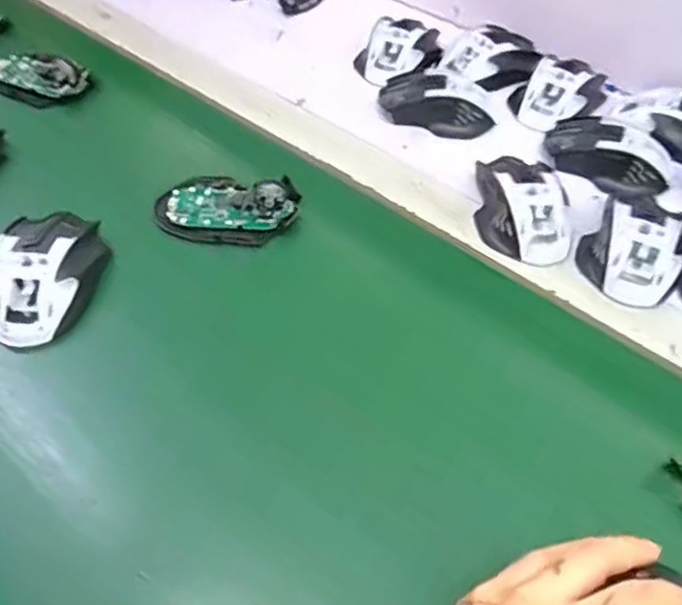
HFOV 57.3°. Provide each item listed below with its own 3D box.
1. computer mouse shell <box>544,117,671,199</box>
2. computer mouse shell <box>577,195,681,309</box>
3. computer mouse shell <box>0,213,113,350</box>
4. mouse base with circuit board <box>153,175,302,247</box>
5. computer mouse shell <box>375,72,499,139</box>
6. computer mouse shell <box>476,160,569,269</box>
[{"bbox_3d":[0.234,-0.132,0.547,0.107,0.029,0.063,33,59,22],"label":"computer mouse shell"},{"bbox_3d":[0.223,-0.043,0.470,0.069,0.032,0.098,28,58,20],"label":"computer mouse shell"},{"bbox_3d":[-0.210,-0.024,0.448,0.064,0.034,0.107,-1,53,-1],"label":"computer mouse shell"},{"bbox_3d":[-0.093,-0.079,0.509,0.109,0.027,0.062,8,53,6],"label":"mouse base with circuit board"},{"bbox_3d":[0.092,-0.191,0.593,0.110,0.032,0.059,23,56,17],"label":"computer mouse shell"},{"bbox_3d":[0.147,-0.081,0.501,0.072,0.036,0.114,-1,53,-1],"label":"computer mouse shell"}]

